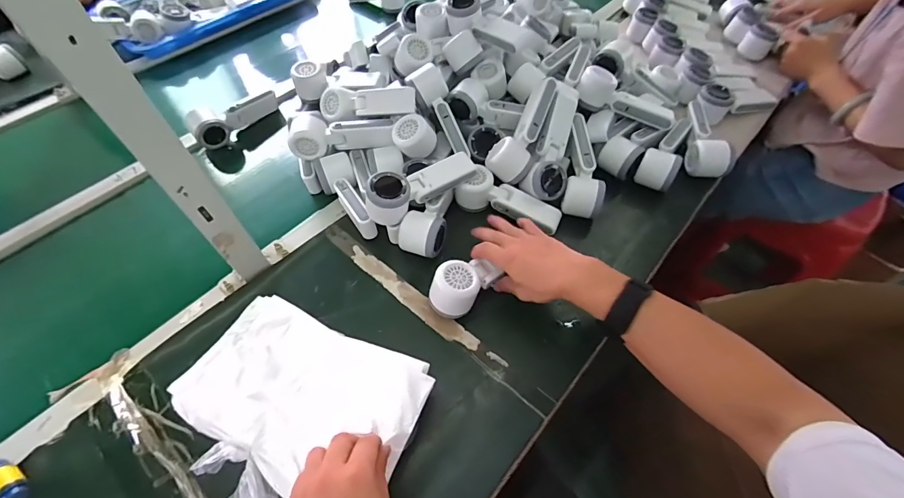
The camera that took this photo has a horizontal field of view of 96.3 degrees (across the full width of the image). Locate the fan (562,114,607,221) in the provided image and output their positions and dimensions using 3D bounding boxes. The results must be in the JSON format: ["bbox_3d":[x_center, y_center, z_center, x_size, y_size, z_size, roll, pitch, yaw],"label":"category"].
[{"bbox_3d":[0.196,-0.128,0.623,0.056,0.048,0.166,0,75,1],"label":"fan"}]

